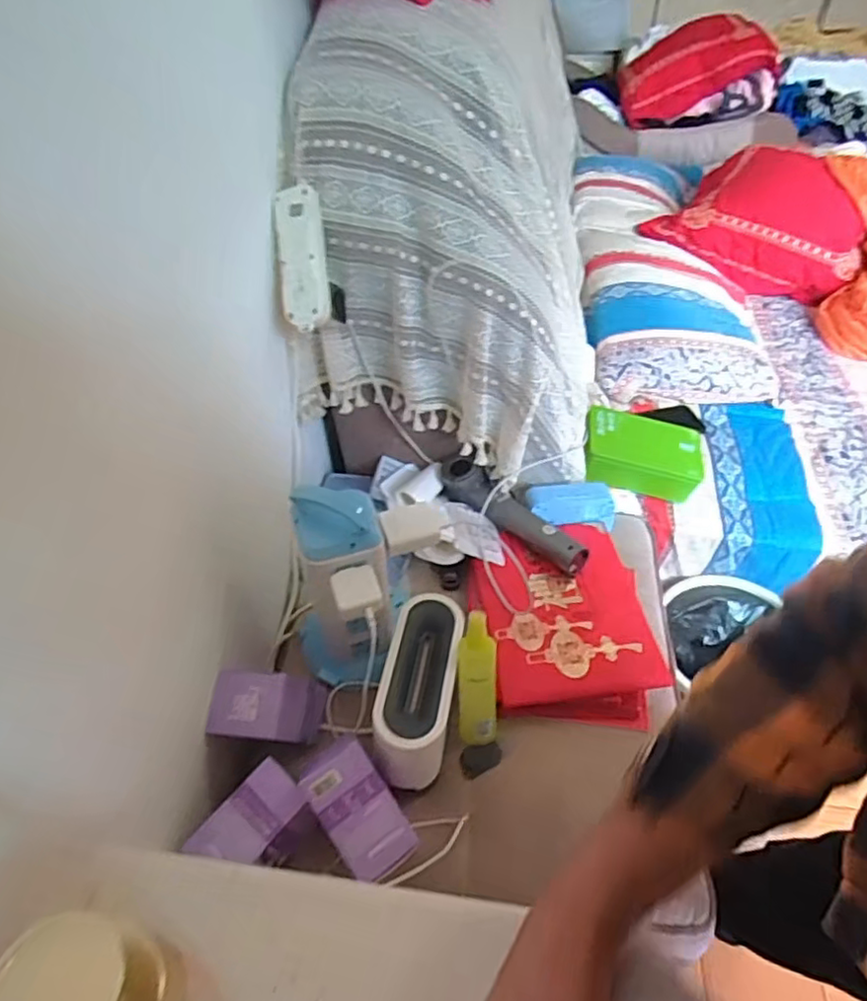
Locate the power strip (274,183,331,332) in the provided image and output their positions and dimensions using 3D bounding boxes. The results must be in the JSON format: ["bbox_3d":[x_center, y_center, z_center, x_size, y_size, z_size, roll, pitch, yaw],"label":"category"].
[{"bbox_3d":[-0.167,-0.309,0.825,0.060,0.172,0.025,-5,6,-4],"label":"power strip"}]

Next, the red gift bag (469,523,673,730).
[{"bbox_3d":[0.185,0.161,0.939,0.248,0.052,0.309,-1,46,0],"label":"red gift bag"}]

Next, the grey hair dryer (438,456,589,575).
[{"bbox_3d":[0.120,0.015,1.014,0.062,0.056,0.278,-35,55,-29],"label":"grey hair dryer"}]

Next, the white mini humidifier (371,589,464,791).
[{"bbox_3d":[-0.015,0.238,0.790,0.083,0.132,0.205,6,46,7],"label":"white mini humidifier"}]

